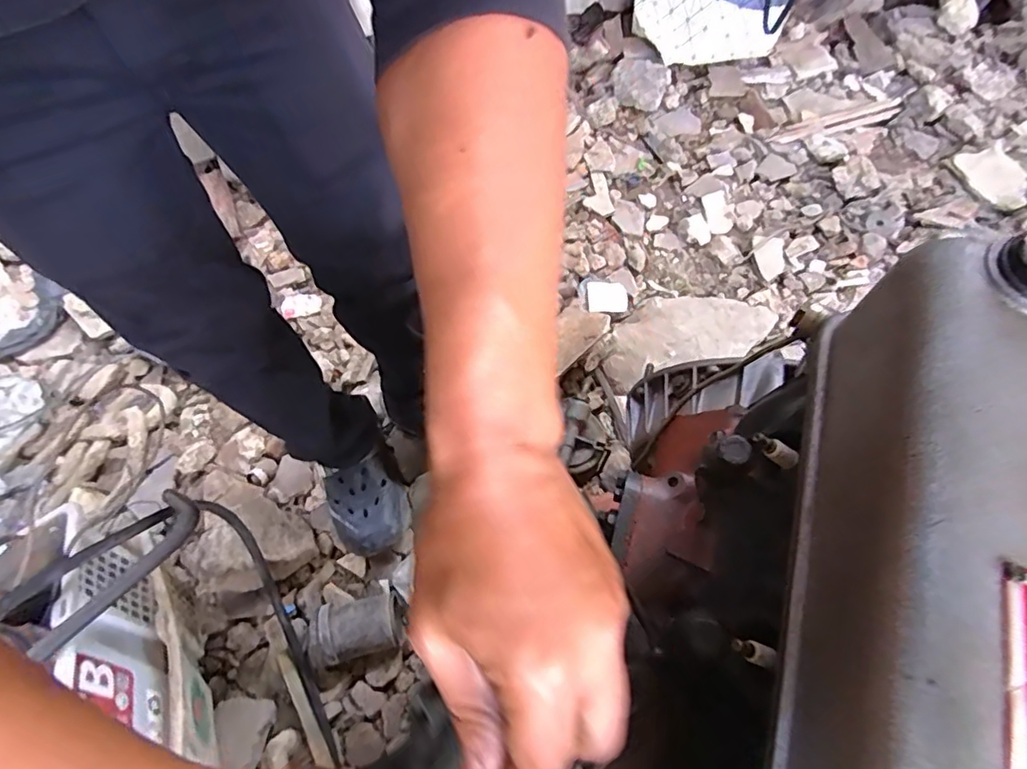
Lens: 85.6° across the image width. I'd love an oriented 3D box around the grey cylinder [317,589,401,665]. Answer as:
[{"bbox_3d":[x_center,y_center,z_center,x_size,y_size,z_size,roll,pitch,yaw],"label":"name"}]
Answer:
[{"bbox_3d":[-0.217,0.350,0.802,0.100,0.081,0.077,-15,62,-4],"label":"grey cylinder"}]

